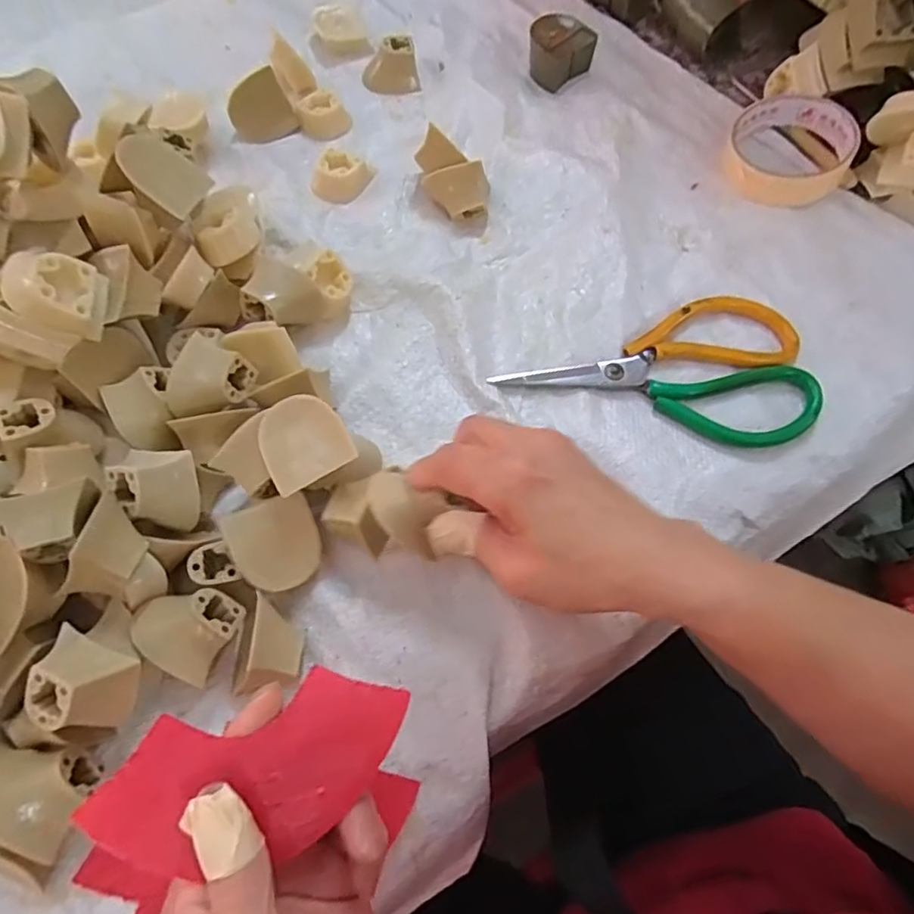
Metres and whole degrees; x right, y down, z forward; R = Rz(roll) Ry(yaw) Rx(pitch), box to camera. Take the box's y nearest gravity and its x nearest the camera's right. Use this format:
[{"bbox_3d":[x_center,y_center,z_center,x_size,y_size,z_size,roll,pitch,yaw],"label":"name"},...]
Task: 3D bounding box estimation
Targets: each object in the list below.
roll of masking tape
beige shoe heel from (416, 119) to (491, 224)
[{"bbox_3d":[0.240,-0.225,0.429,0.084,0.031,0.095,34,71,12],"label":"roll of masking tape"},{"bbox_3d":[-0.002,-0.193,0.410,0.028,0.040,0.054,-42,74,-16],"label":"beige shoe heel"}]

